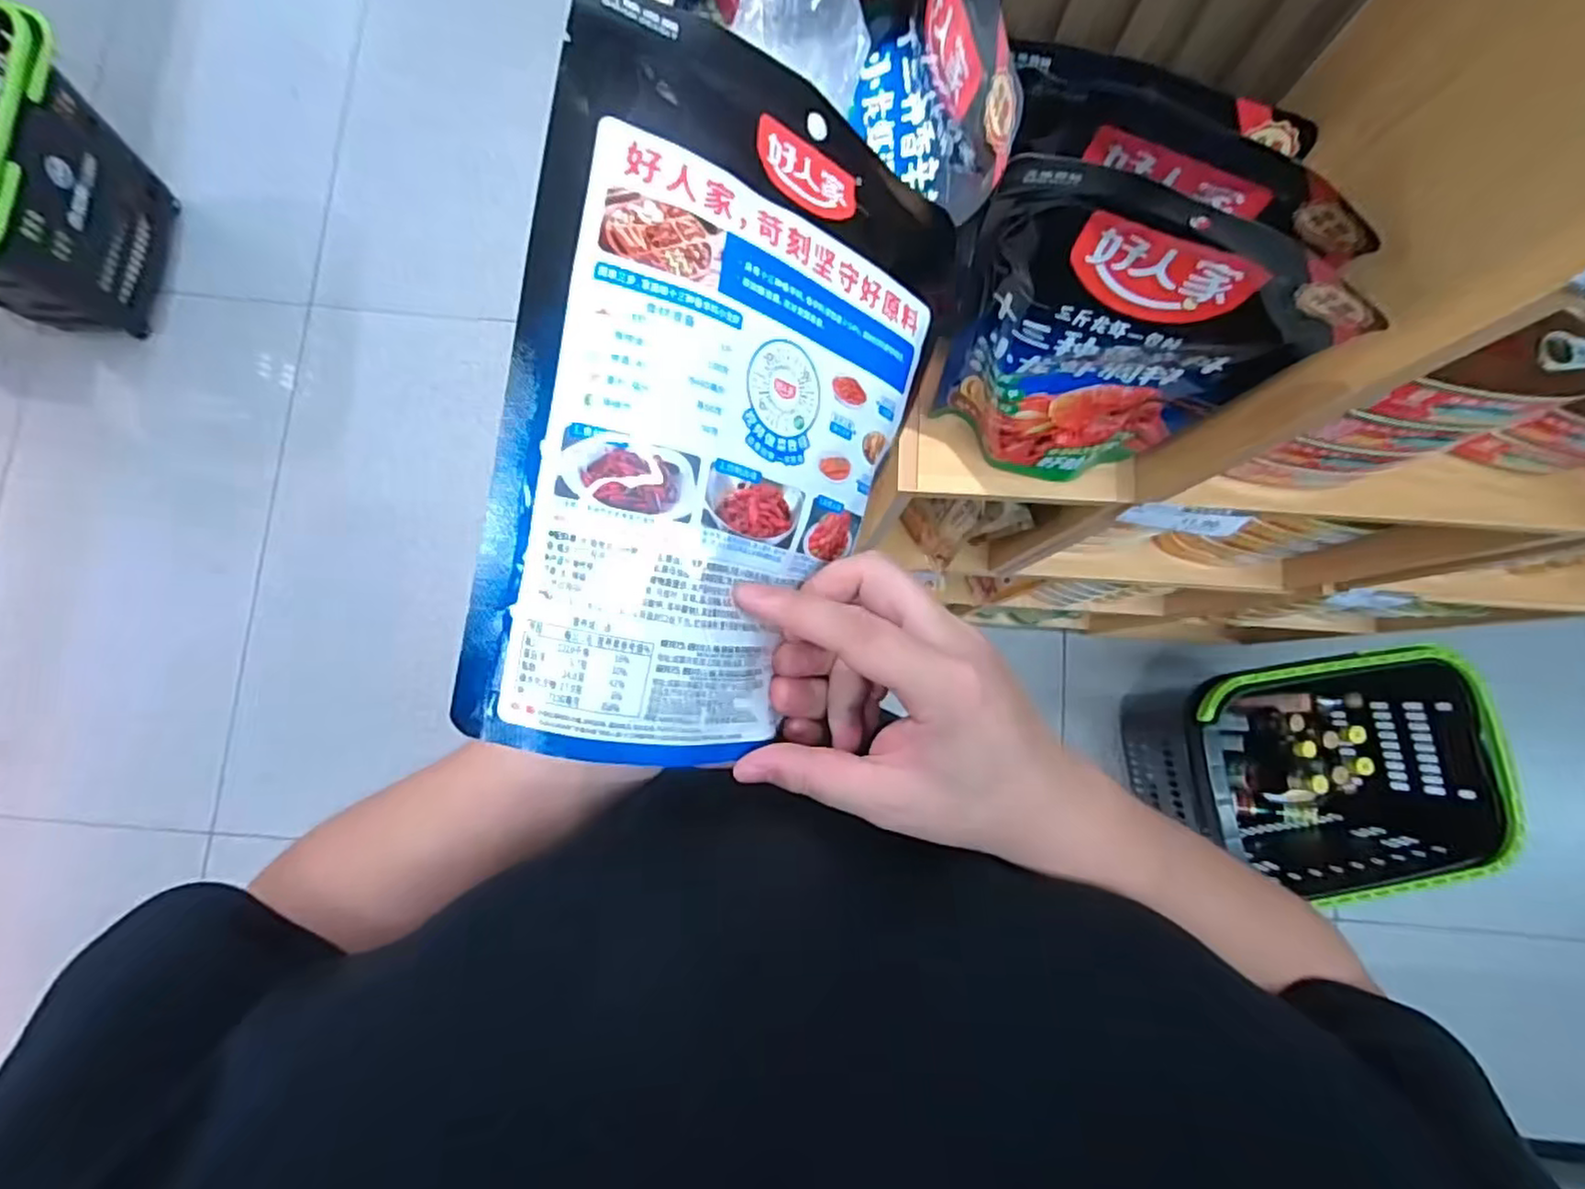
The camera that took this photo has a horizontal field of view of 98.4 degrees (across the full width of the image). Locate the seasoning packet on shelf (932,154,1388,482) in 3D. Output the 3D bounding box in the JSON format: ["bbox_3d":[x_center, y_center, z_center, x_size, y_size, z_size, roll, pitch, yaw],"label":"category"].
[{"bbox_3d":[0.181,-0.142,0.423,0.183,0.246,0.034,19,79,0],"label":"seasoning packet on shelf"}]

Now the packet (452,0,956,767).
[{"bbox_3d":[-0.016,-0.066,0.259,0.166,0.030,0.252,9,90,-33],"label":"packet"}]

